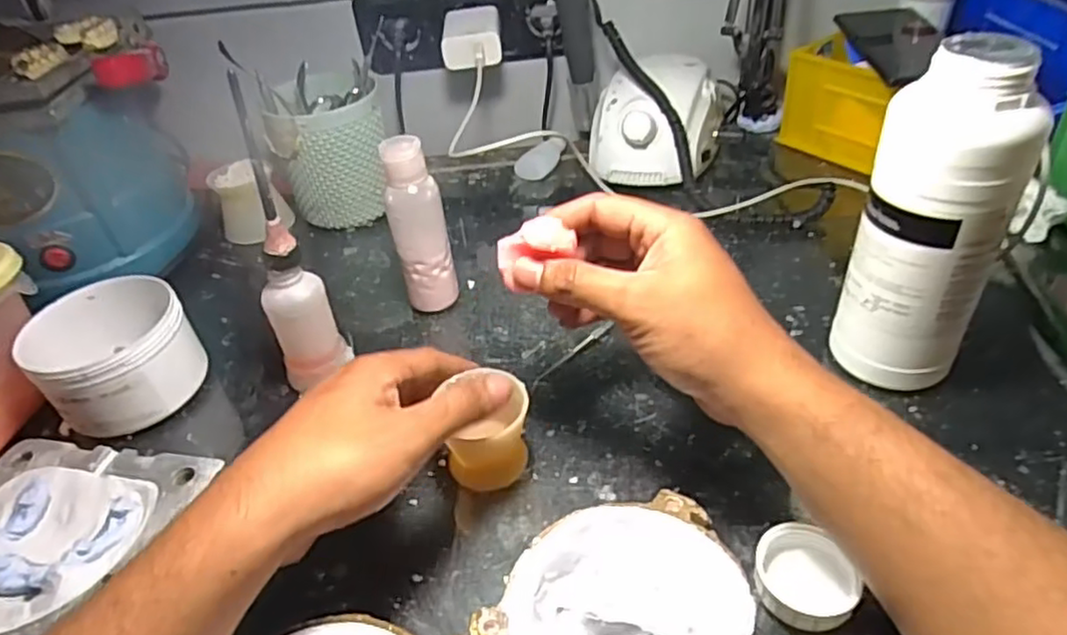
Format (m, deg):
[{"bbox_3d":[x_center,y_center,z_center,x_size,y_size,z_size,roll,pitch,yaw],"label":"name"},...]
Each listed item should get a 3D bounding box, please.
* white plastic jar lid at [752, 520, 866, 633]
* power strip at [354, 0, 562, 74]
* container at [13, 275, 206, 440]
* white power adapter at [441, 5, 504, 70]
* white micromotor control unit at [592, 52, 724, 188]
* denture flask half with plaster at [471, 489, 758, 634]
[{"bbox_3d":[0.125,0.119,0.309,0.044,0.017,0.047,-4,40,3],"label":"white plastic jar lid"},{"bbox_3d":[-0.071,-0.278,0.641,0.185,0.076,0.045,-4,40,3],"label":"power strip"},{"bbox_3d":[-0.268,0.022,0.437,0.094,0.059,0.088,-4,40,3],"label":"container"},{"bbox_3d":[-0.056,-0.258,0.623,0.052,0.033,0.081,-5,40,1],"label":"white power adapter"},{"bbox_3d":[0.112,-0.179,0.618,0.108,0.078,0.124,8,42,17],"label":"white micromotor control unit"},{"bbox_3d":[0.040,0.130,0.293,0.095,0.035,0.113,23,48,30],"label":"denture flask half with plaster"}]

